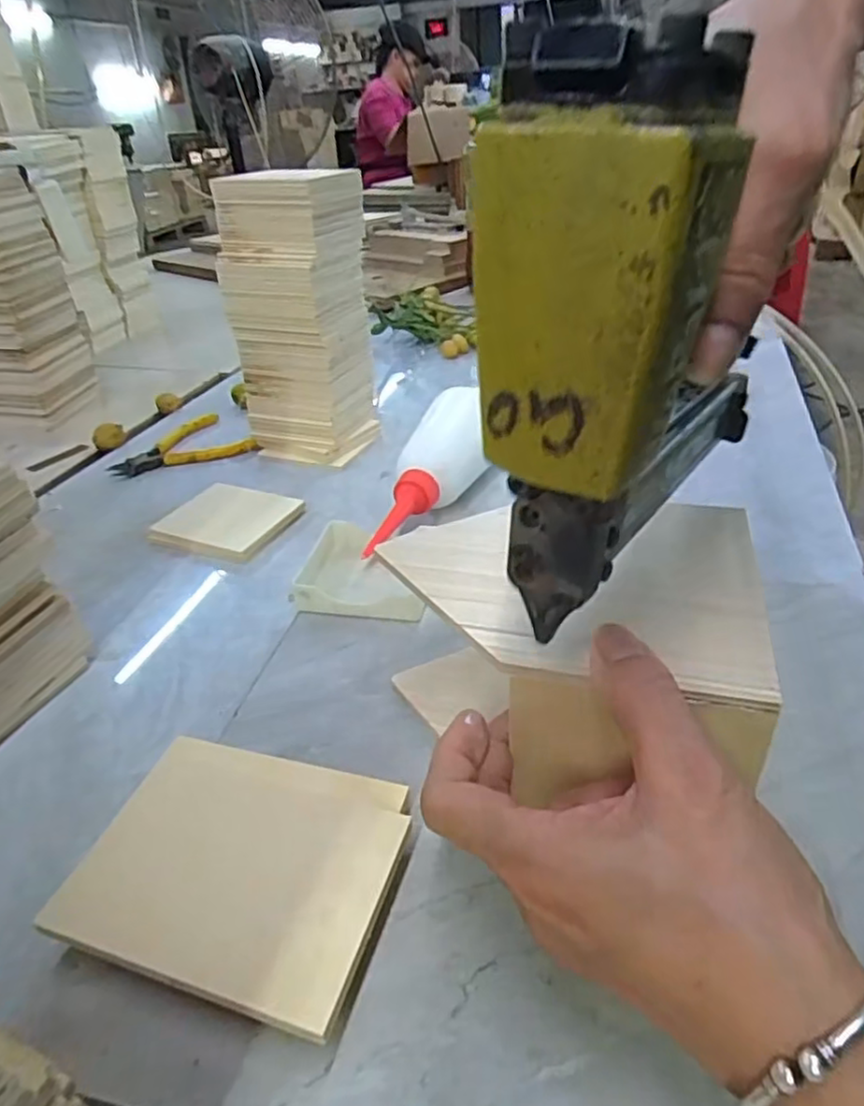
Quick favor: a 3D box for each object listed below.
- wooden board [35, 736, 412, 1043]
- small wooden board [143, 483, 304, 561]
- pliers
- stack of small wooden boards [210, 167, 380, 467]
[{"bbox_3d":[-0.069,0.108,0.244,0.111,0.007,0.092,6,31,17],"label":"wooden board"},{"bbox_3d":[-0.147,-0.024,0.488,0.090,0.012,0.077,14,37,24],"label":"small wooden board"},{"bbox_3d":[-0.227,-0.103,0.617,0.123,0.012,0.098,-14,35,-15],"label":"pliers"},{"bbox_3d":[-0.103,-0.188,0.546,0.086,0.210,0.088,16,38,26],"label":"stack of small wooden boards"}]

